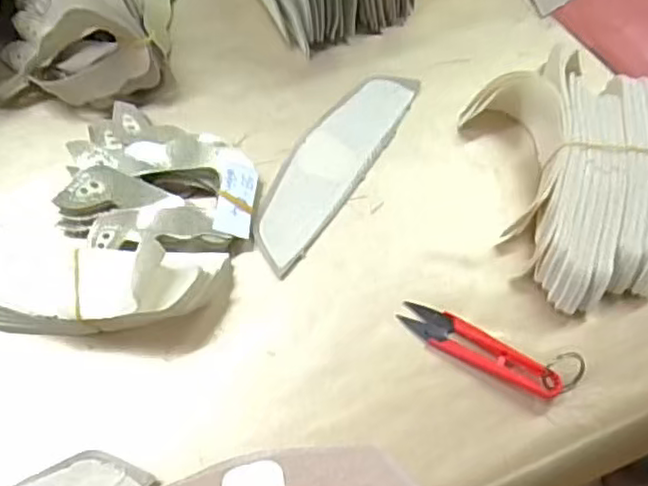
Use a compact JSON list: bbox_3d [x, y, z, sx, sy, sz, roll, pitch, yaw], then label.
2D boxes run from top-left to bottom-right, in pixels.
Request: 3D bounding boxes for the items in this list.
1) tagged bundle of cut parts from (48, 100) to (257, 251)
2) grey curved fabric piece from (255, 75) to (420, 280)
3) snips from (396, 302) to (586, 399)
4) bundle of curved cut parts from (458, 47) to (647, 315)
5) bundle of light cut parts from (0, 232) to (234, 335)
[{"bbox_3d":[-0.106,-0.041,0.449,0.119,0.030,0.094,5,65,-1],"label":"tagged bundle of cut parts"},{"bbox_3d":[0.005,-0.058,0.476,0.050,0.005,0.173,33,68,11],"label":"grey curved fabric piece"},{"bbox_3d":[0.103,0.065,0.421,0.113,0.015,0.026,24,67,8],"label":"snips"},{"bbox_3d":[0.165,-0.052,0.460,0.132,0.046,0.187,13,66,3],"label":"bundle of curved cut parts"},{"bbox_3d":[-0.142,0.020,0.397,0.159,0.065,0.061,6,65,-1],"label":"bundle of light cut parts"}]

